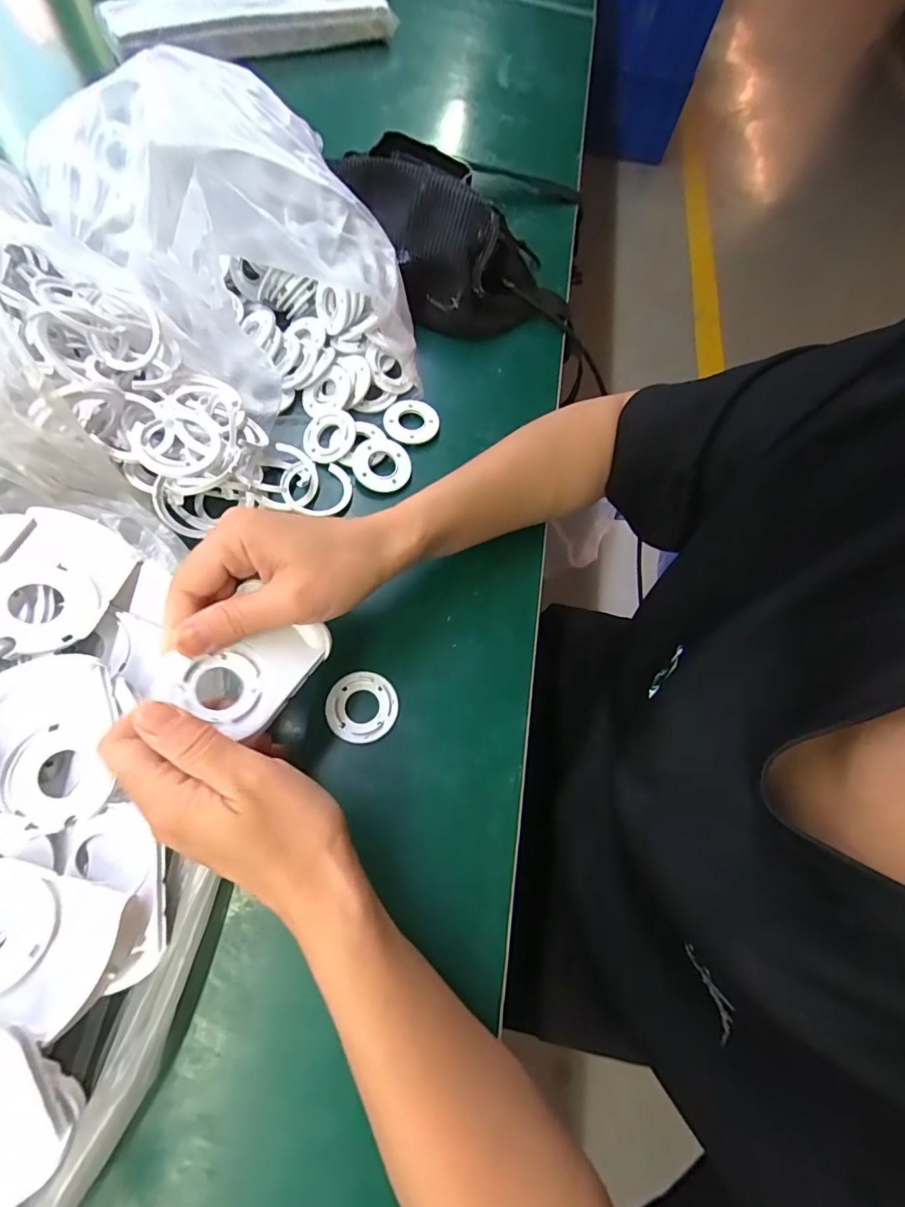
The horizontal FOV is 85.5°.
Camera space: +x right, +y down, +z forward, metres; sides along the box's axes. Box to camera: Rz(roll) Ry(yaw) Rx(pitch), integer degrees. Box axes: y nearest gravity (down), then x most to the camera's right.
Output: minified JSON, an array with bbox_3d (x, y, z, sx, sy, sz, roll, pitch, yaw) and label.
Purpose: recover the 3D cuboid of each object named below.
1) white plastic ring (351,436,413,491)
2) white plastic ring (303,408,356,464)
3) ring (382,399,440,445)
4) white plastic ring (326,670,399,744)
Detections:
[{"bbox_3d":[-0.055,-0.109,0.380,0.043,0.012,0.046,-1,64,1],"label":"white plastic ring"},{"bbox_3d":[-0.098,-0.133,0.389,0.045,0.006,0.045,-4,77,16],"label":"white plastic ring"},{"bbox_3d":[-0.034,-0.151,0.406,0.045,0.009,0.042,2,67,-5],"label":"ring"},{"bbox_3d":[-0.057,0.065,0.311,0.043,0.008,0.044,2,67,-5],"label":"white plastic ring"}]

